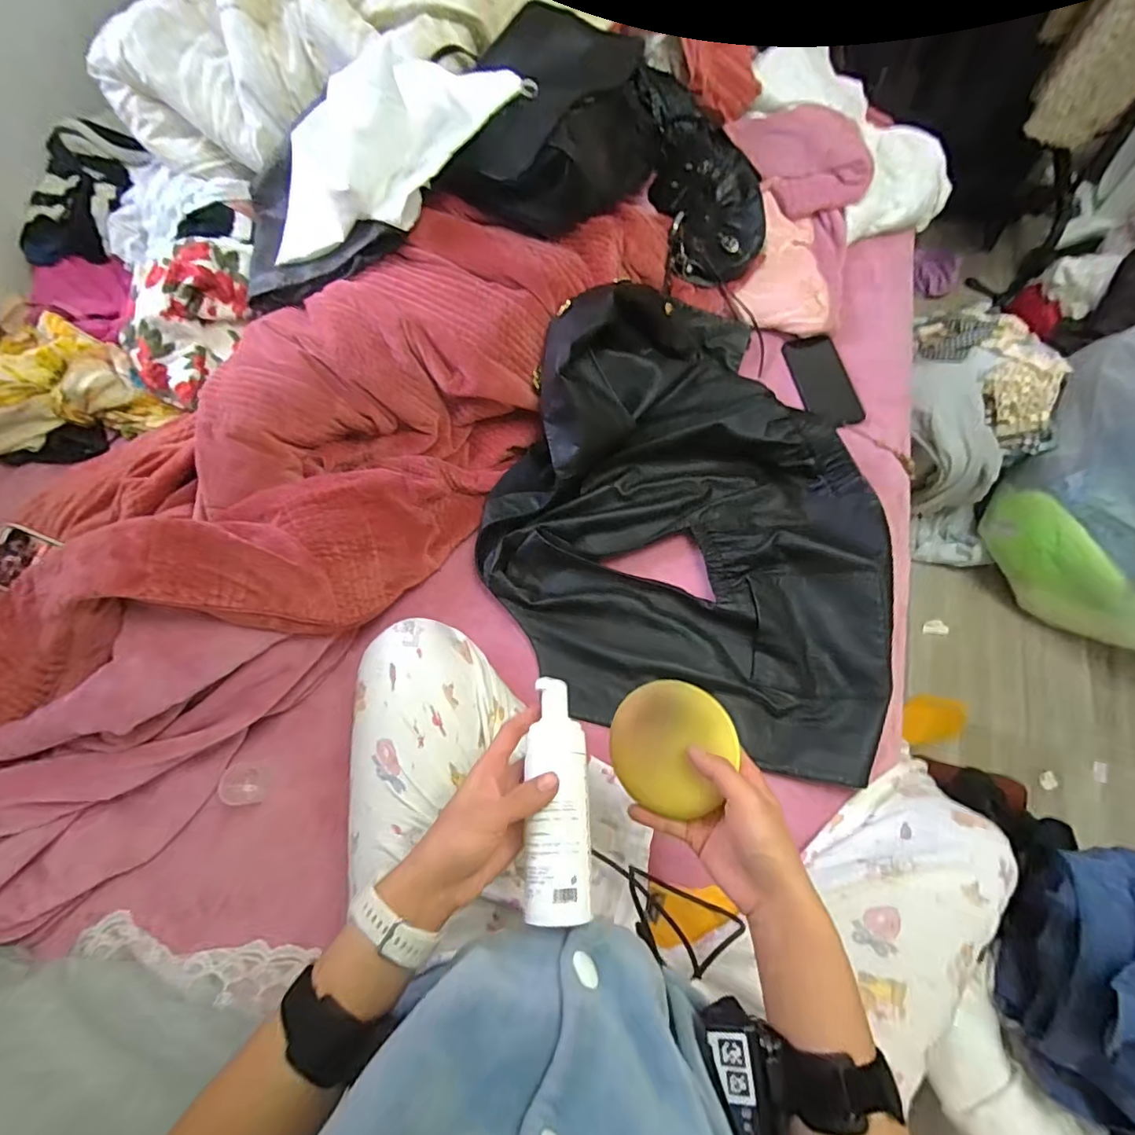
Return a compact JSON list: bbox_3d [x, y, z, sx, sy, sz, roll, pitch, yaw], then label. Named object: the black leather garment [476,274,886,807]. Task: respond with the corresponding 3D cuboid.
[{"bbox_3d":[0.171,-0.102,0.666,0.504,0.132,0.609,14,68,9],"label":"black leather garment"}]

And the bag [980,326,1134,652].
[{"bbox_3d":[1.039,-0.133,0.930,0.305,0.391,0.482,15,68,9],"label":"bag"}]

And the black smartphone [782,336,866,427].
[{"bbox_3d":[0.395,-0.286,0.802,0.080,0.014,0.168,-8,67,-1],"label":"black smartphone"}]

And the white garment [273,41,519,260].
[{"bbox_3d":[-0.255,-0.557,0.676,0.390,0.122,0.188,-27,67,14],"label":"white garment"}]

